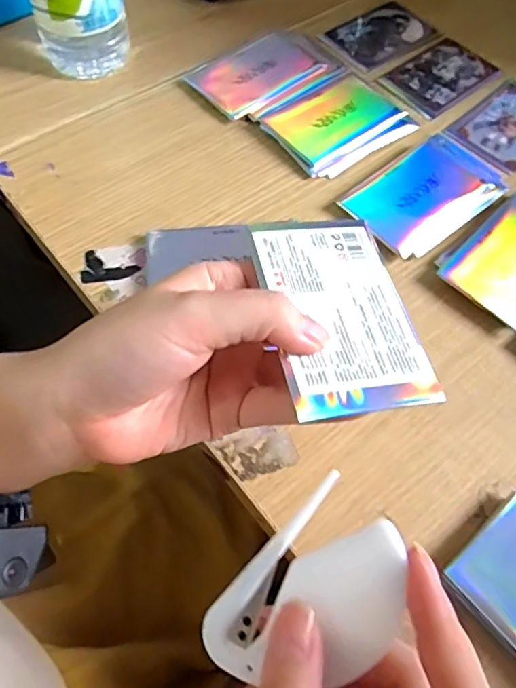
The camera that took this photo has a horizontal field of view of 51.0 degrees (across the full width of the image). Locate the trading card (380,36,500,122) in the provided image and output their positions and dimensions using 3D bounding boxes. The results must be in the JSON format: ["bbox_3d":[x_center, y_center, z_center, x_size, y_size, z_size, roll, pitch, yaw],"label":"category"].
[{"bbox_3d":[0.146,-0.214,0.432,0.093,0.004,0.058,-37,70,-20],"label":"trading card"}]

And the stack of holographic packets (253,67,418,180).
[{"bbox_3d":[0.057,-0.164,0.395,0.094,0.009,0.075,-34,69,-19],"label":"stack of holographic packets"}]

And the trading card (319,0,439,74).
[{"bbox_3d":[0.104,-0.259,0.453,0.097,0.006,0.060,-36,70,-21],"label":"trading card"}]

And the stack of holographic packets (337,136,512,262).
[{"bbox_3d":[0.112,-0.103,0.366,0.106,0.009,0.069,-36,69,-20],"label":"stack of holographic packets"}]

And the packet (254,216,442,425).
[{"bbox_3d":[0.032,-0.014,0.218,0.057,0.010,0.092,-11,63,-9],"label":"packet"}]

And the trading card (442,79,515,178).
[{"bbox_3d":[0.190,-0.165,0.409,0.098,0.005,0.057,-40,71,-21],"label":"trading card"}]

